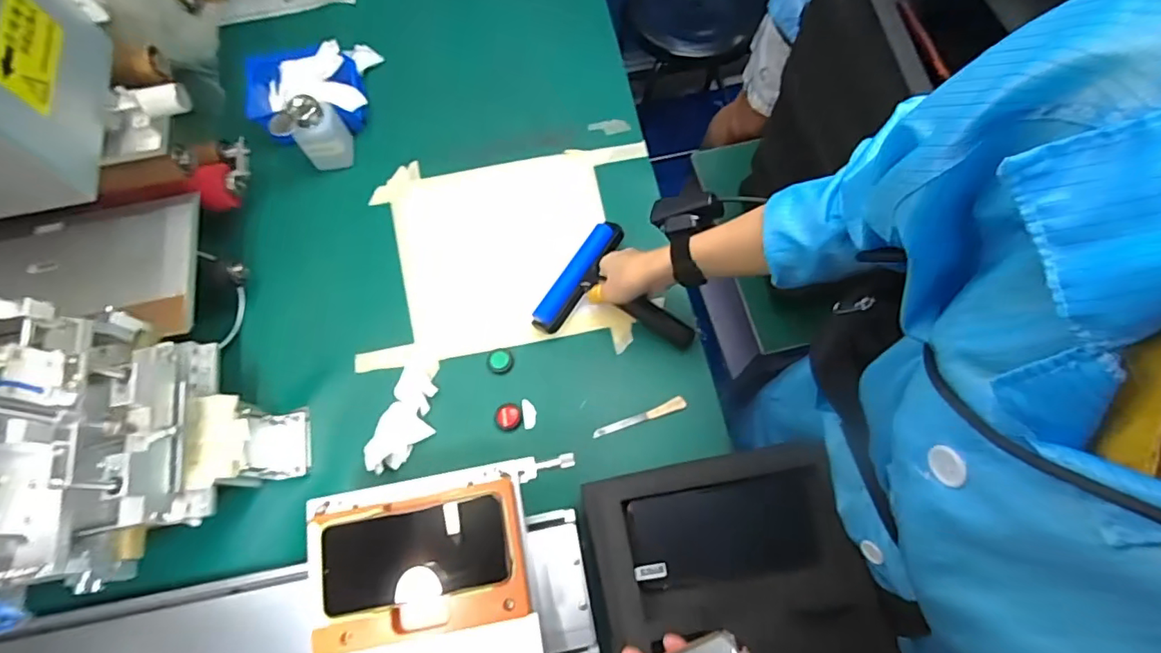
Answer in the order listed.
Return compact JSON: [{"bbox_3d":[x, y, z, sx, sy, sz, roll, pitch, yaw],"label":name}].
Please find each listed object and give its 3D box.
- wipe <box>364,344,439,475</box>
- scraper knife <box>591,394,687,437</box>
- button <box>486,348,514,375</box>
[{"bbox_3d":[-0.201,0.095,0.644,0.059,0.028,0.153,15,71,7],"label":"wipe"},{"bbox_3d":[0.070,0.108,0.644,0.114,0.008,0.015,-20,70,-5],"label":"scraper knife"},{"bbox_3d":[-0.098,0.043,0.666,0.031,0.007,0.030,-17,70,-4],"label":"button"}]

